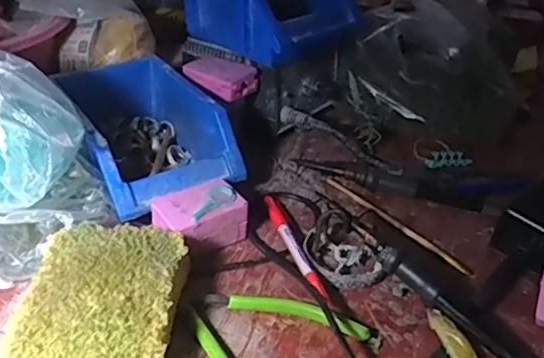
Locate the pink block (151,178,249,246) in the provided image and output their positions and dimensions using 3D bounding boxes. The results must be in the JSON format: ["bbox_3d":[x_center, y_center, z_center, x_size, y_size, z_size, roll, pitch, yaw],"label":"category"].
[{"bbox_3d":[-0.061,0.034,0.472,0.071,0.042,0.051,-19,40,-30],"label":"pink block"}]

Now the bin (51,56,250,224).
[{"bbox_3d":[-0.123,-0.049,0.542,0.118,0.069,0.206,-15,39,-27],"label":"bin"}]

